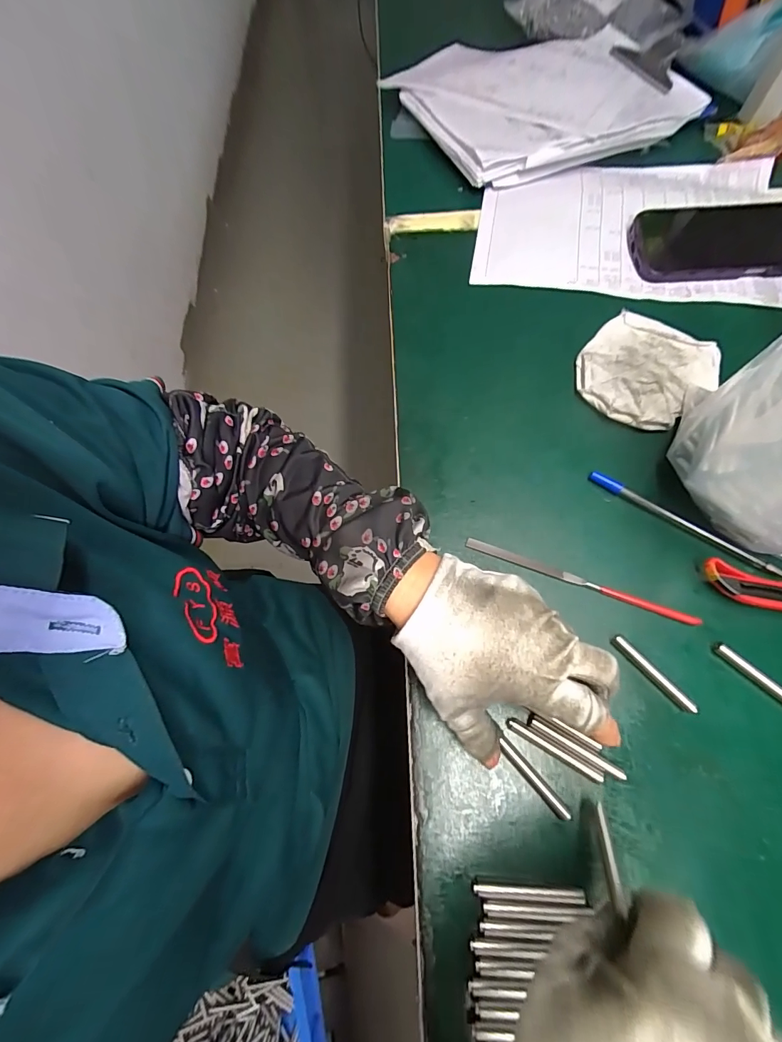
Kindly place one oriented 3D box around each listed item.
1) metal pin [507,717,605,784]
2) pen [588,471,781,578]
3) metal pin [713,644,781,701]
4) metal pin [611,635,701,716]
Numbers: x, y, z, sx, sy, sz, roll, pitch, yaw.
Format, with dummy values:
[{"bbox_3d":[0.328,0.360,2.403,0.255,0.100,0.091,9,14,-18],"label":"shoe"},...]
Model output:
[{"bbox_3d":[0.098,0.138,0.251,0.058,0.006,0.007,29,71,13],"label":"metal pin"},{"bbox_3d":[0.213,0.000,0.304,0.141,0.005,0.012,30,72,13],"label":"pen"},{"bbox_3d":[0.234,0.101,0.264,0.058,0.009,0.007,41,75,17],"label":"metal pin"},{"bbox_3d":[0.167,0.097,0.266,0.010,0.008,0.058,-40,72,-13],"label":"metal pin"}]

